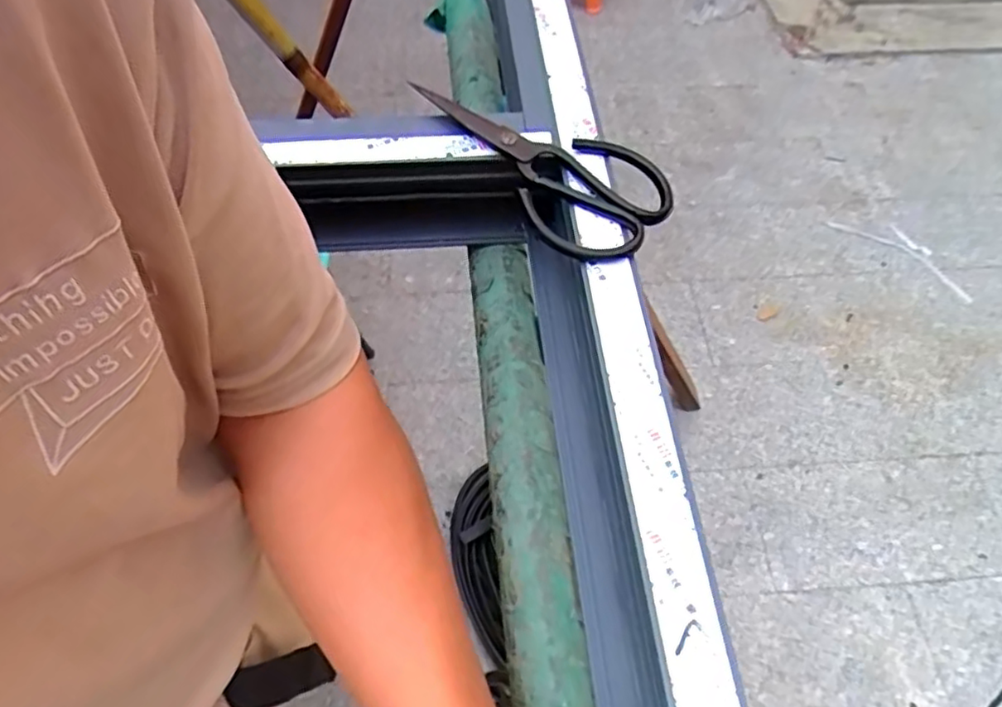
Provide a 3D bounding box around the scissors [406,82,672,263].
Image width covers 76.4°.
[{"bbox_3d":[0.023,-0.145,0.480,0.211,0.016,0.108,31,63,16],"label":"scissors"}]

